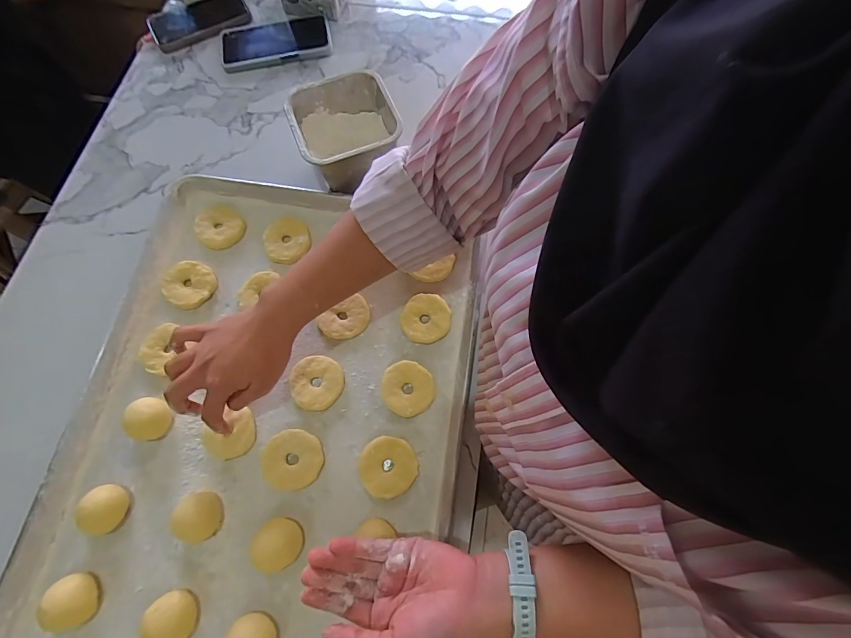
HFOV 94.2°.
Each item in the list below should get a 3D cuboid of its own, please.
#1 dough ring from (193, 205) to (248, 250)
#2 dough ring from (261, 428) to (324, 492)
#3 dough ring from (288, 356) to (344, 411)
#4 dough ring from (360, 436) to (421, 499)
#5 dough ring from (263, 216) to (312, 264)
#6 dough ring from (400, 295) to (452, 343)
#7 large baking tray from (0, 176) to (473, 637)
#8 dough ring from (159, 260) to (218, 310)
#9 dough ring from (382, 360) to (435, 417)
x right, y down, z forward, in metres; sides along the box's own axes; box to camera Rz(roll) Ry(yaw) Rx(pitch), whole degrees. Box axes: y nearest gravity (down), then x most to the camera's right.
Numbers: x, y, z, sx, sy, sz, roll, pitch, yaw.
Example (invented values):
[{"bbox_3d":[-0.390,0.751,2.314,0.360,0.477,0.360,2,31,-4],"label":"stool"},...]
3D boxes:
[{"bbox_3d":[-0.259,-0.118,0.494,0.054,0.014,0.060,-29,73,-9],"label":"dough ring"},{"bbox_3d":[-0.137,0.144,0.408,0.060,0.009,0.057,0,71,1],"label":"dough ring"},{"bbox_3d":[-0.118,0.069,0.433,0.056,0.011,0.059,0,71,1],"label":"dough ring"},{"bbox_3d":[-0.037,0.150,0.404,0.057,0.014,0.058,0,71,1],"label":"dough ring"},{"bbox_3d":[-0.169,-0.098,0.484,0.056,0.014,0.055,0,71,1],"label":"dough ring"},{"bbox_3d":[0.000,-0.001,0.457,0.055,0.013,0.057,0,71,1],"label":"dough ring"},{"bbox_3d":[-0.169,0.127,0.406,0.387,0.031,0.587,7,71,3],"label":"large baking tray"},{"bbox_3d":[-0.283,-0.041,0.471,0.061,0.012,0.056,0,71,1],"label":"dough ring"},{"bbox_3d":[-0.019,0.076,0.432,0.054,0.010,0.058,0,71,1],"label":"dough ring"}]

